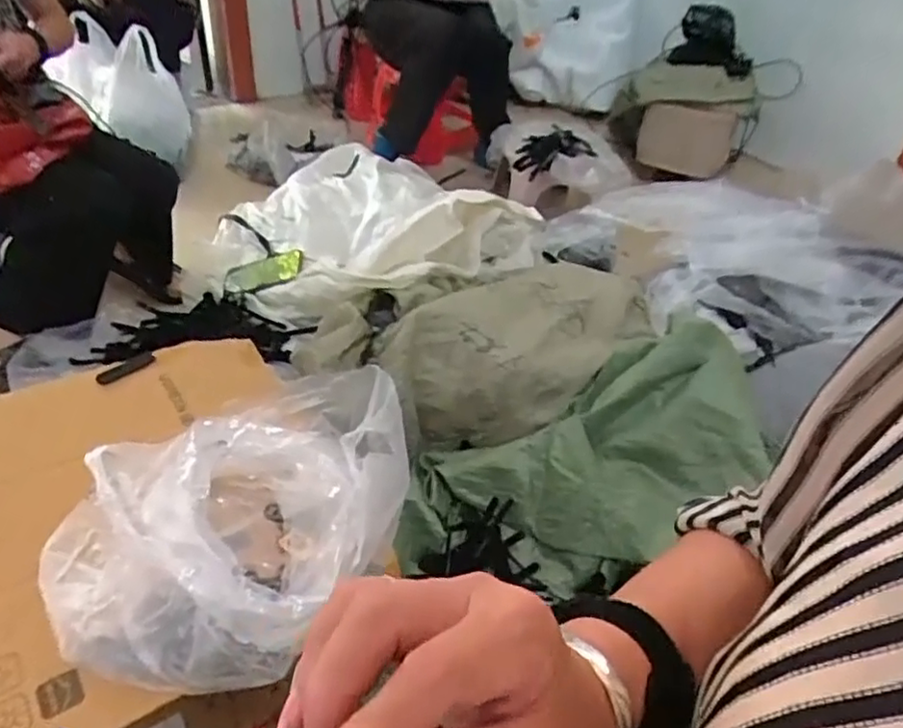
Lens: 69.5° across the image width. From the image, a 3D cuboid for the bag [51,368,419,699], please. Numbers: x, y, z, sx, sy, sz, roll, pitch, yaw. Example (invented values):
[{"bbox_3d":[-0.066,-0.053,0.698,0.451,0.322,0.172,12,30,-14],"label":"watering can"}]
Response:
[{"bbox_3d":[-0.162,0.125,0.549,0.316,0.110,0.206,-29,51,-34],"label":"bag"}]

